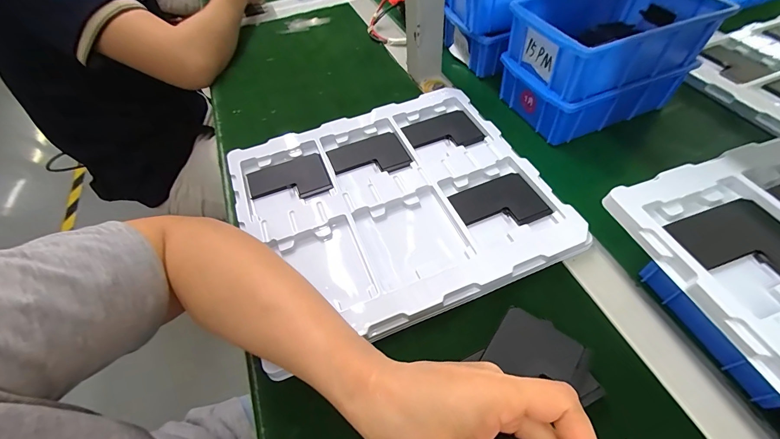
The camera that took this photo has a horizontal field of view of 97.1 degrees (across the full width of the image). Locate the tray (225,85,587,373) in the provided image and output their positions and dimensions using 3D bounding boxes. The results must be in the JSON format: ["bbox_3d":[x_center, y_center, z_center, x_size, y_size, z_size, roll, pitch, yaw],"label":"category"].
[{"bbox_3d":[0.001,-0.026,0.379,0.305,0.019,0.272,-21,56,-11],"label":"tray"}]

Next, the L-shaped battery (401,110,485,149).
[{"bbox_3d":[0.068,-0.110,0.441,0.087,0.007,0.068,-18,55,-9],"label":"L-shaped battery"}]

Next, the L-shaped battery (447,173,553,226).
[{"bbox_3d":[0.115,-0.016,0.365,0.086,0.007,0.065,-19,55,-10],"label":"L-shaped battery"}]

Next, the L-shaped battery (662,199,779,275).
[{"bbox_3d":[0.266,0.018,0.259,0.086,0.004,0.065,-17,55,-8],"label":"L-shaped battery"}]

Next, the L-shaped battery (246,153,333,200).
[{"bbox_3d":[-0.120,-0.045,0.408,0.091,0.005,0.066,-20,55,-10],"label":"L-shaped battery"}]

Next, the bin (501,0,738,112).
[{"bbox_3d":[0.257,-0.218,0.408,0.202,0.068,0.132,-20,55,-10],"label":"bin"}]

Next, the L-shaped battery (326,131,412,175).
[{"bbox_3d":[-0.026,-0.077,0.424,0.090,0.004,0.068,-20,55,-10],"label":"L-shaped battery"}]

